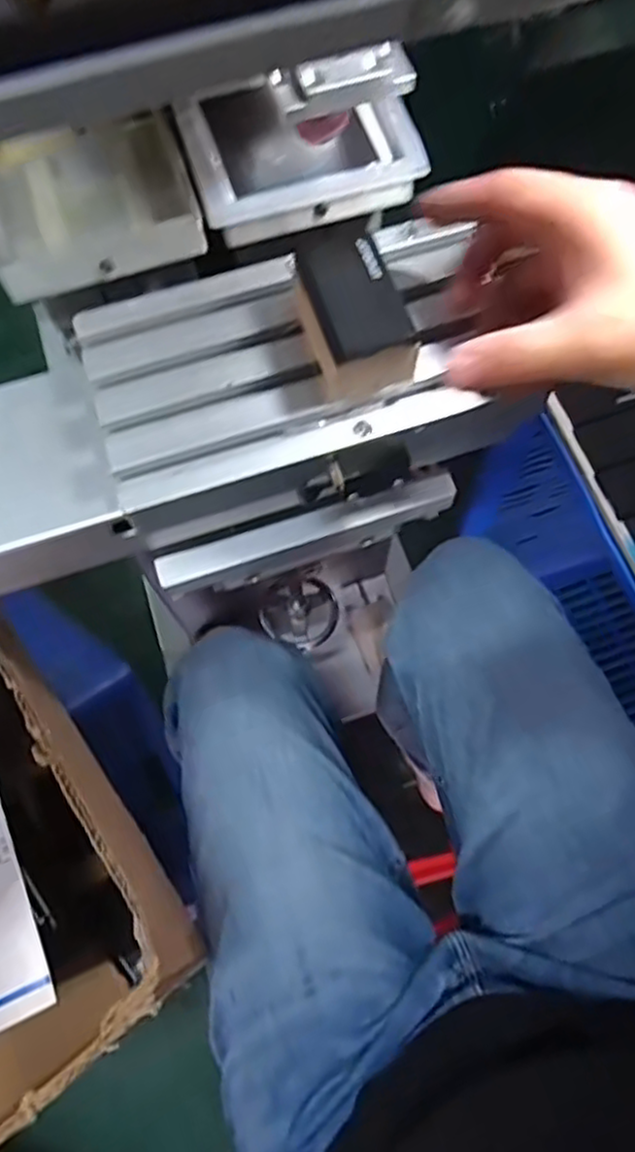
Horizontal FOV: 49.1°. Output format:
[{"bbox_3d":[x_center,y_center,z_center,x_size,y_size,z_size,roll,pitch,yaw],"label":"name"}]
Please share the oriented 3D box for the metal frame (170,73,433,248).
[{"bbox_3d":[-0.009,-0.237,0.389,0.126,0.027,0.082,-10,70,-2],"label":"metal frame"}]

